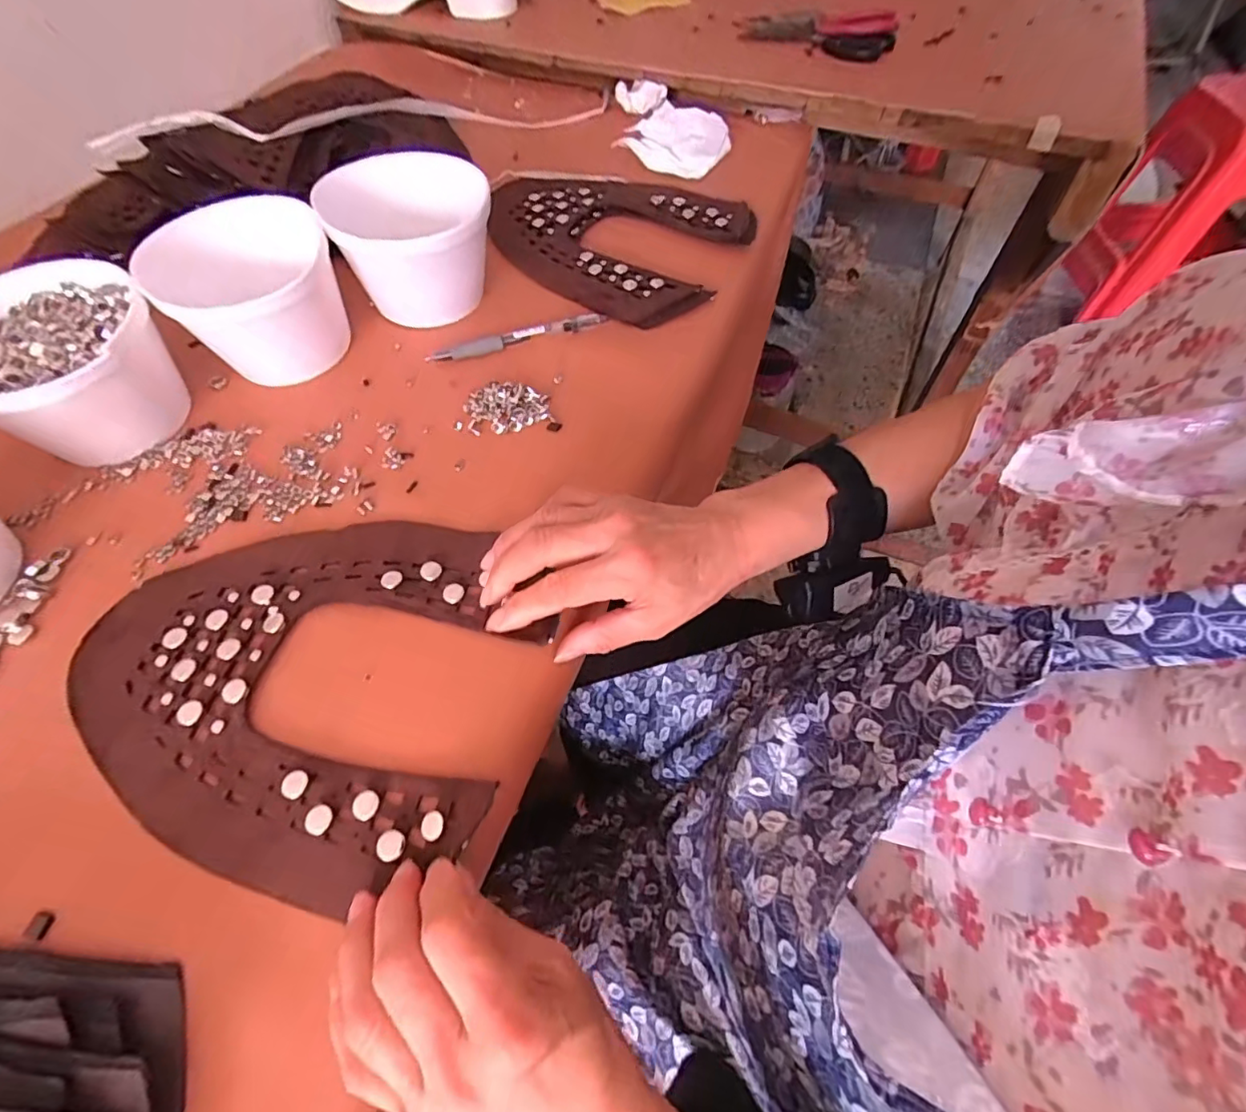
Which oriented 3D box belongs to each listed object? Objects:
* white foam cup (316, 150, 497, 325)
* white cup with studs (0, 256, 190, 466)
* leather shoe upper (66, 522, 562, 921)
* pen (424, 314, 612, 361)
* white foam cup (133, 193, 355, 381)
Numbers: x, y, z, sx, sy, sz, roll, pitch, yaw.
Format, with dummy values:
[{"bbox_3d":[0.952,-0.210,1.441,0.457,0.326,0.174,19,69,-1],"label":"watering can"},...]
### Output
[{"bbox_3d":[-0.161,-0.247,0.441,0.115,0.085,0.115,0,58,0],"label":"white foam cup"},{"bbox_3d":[-0.362,-0.120,0.369,0.115,0.080,0.117,0,58,0],"label":"white cup with studs"},{"bbox_3d":[-0.169,0.057,0.298,0.236,0.010,0.197,12,58,8],"label":"leather shoe upper"},{"bbox_3d":[-0.081,-0.171,0.434,0.139,0.011,0.014,-15,60,-9],"label":"pen"},{"bbox_3d":[-0.257,-0.183,0.401,0.103,0.088,0.103,0,58,0],"label":"white foam cup"}]

